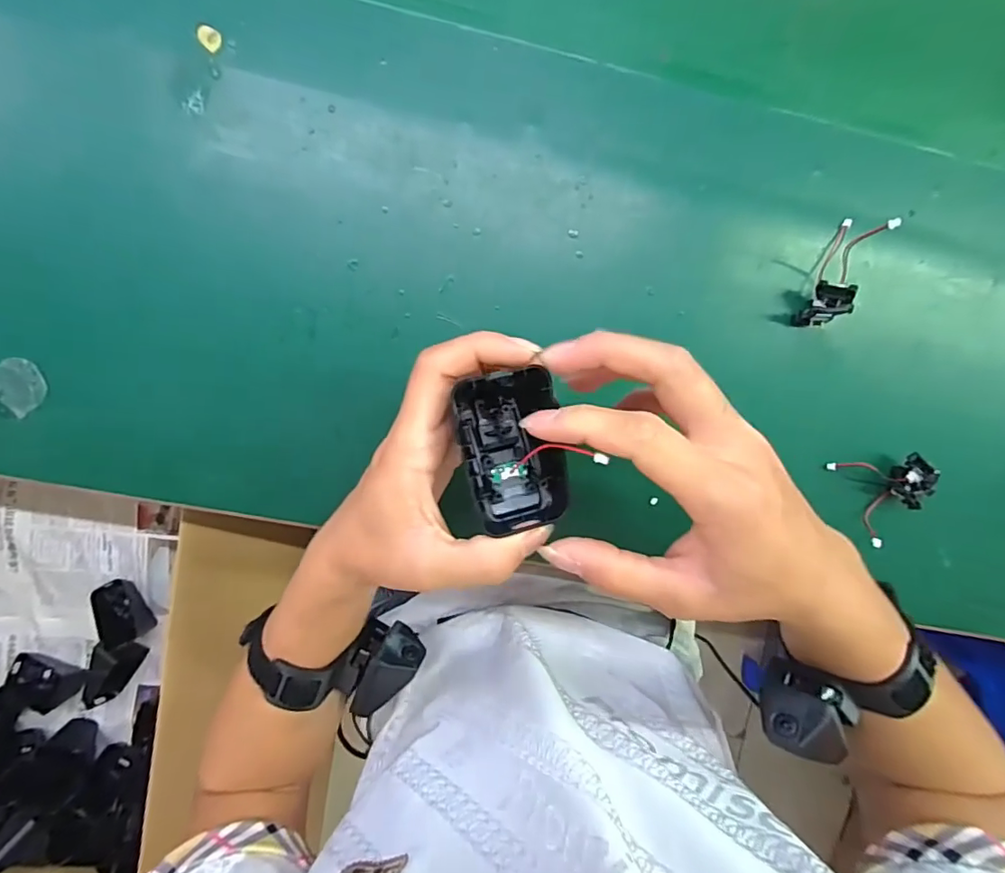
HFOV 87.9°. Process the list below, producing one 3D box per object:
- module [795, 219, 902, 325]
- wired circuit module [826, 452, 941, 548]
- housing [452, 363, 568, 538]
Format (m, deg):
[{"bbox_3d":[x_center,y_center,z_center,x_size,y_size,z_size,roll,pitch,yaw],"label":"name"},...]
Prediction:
[{"bbox_3d":[0.210,-0.104,0.313,0.029,0.029,0.088,34,94,-8],"label":"module"},{"bbox_3d":[0.243,0.034,0.332,0.050,0.029,0.049,-21,99,-2],"label":"wired circuit module"},{"bbox_3d":[0.005,0.006,0.233,0.044,0.031,0.068,-13,98,-4],"label":"housing"}]

